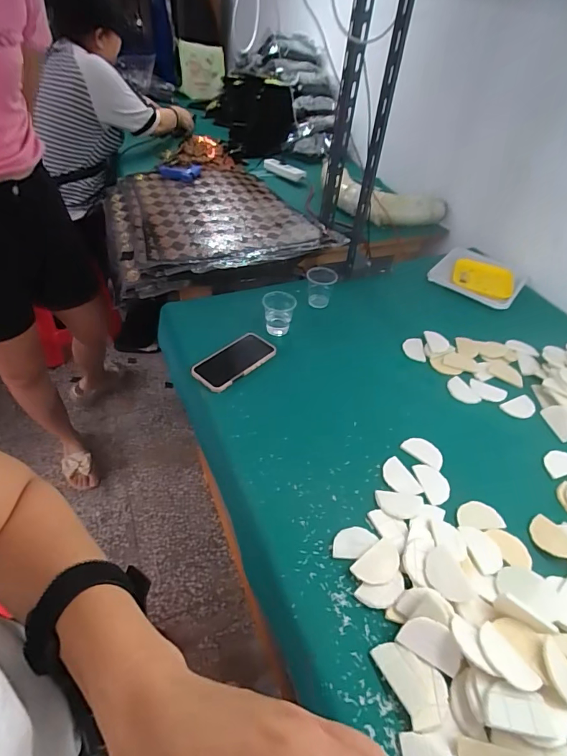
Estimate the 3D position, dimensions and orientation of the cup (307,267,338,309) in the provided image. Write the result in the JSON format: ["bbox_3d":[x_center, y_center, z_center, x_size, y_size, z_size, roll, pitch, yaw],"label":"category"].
[{"bbox_3d":[0.085,-0.211,0.950,0.064,0.072,0.074,20,47,15],"label":"cup"}]

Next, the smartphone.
[{"bbox_3d":[-0.094,-0.033,0.802,0.080,0.017,0.159,34,52,26],"label":"smartphone"}]

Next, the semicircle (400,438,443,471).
[{"bbox_3d":[0.233,0.121,0.684,0.068,0.004,0.043,31,51,24],"label":"semicircle"}]

